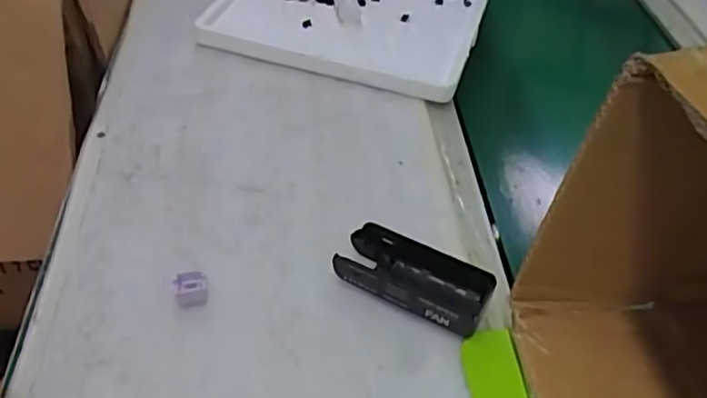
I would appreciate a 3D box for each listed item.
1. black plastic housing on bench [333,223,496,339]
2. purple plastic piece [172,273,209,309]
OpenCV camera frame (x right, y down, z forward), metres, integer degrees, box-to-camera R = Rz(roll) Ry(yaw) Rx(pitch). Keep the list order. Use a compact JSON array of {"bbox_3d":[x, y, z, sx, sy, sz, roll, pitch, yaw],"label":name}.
[{"bbox_3d":[0.042,0.056,0.454,0.106,0.023,0.047,23,47,16],"label":"black plastic housing on bench"},{"bbox_3d":[-0.111,0.062,0.441,0.022,0.017,0.019,-11,47,-16],"label":"purple plastic piece"}]

